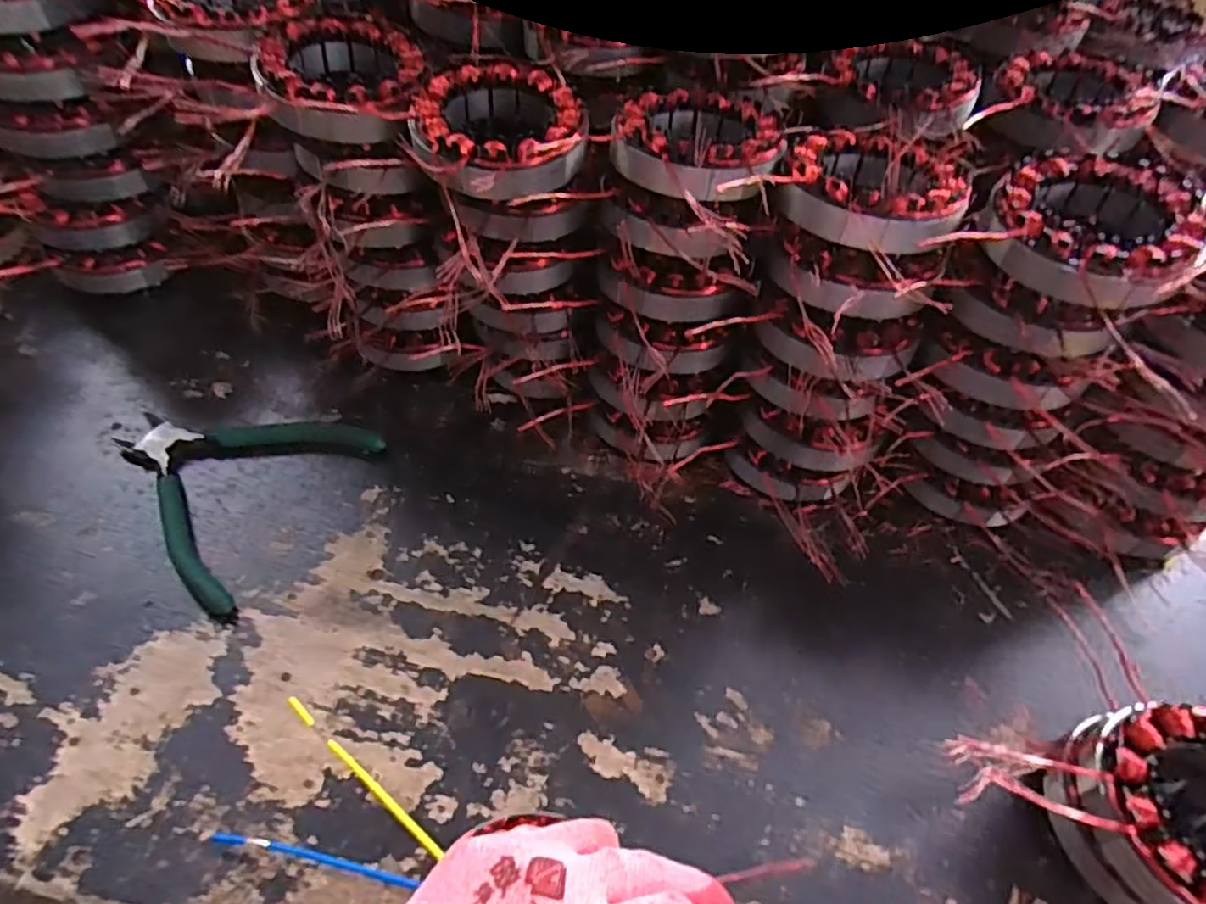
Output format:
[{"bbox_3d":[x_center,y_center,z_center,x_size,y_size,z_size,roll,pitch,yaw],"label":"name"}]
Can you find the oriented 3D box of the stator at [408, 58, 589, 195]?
[{"bbox_3d":[-0.053,-0.163,0.342,0.083,0.025,0.088,2,51,-3],"label":"stator"}]

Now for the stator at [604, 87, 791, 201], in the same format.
[{"bbox_3d":[0.048,-0.157,0.345,0.081,0.028,0.082,2,51,-3],"label":"stator"}]

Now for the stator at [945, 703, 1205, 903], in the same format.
[{"bbox_3d":[0.240,0.159,0.287,0.088,0.066,0.083,4,51,-2],"label":"stator"}]

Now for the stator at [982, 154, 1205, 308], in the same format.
[{"bbox_3d":[0.224,-0.103,0.311,0.084,0.030,0.084,-36,63,-28],"label":"stator"}]

